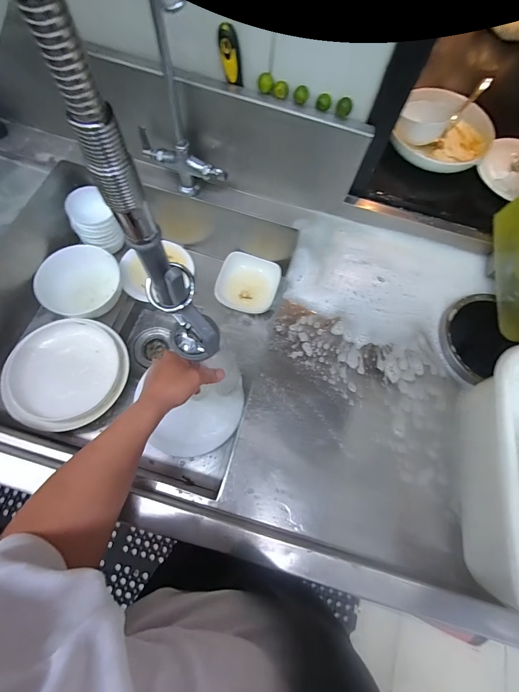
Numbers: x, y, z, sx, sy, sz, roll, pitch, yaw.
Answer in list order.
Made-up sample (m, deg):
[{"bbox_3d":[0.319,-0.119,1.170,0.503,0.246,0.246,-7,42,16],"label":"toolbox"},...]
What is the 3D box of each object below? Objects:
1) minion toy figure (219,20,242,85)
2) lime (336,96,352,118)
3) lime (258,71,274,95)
[{"bbox_3d":[-0.045,-0.466,0.522,0.033,0.086,0.027,1,72,-4],"label":"minion toy figure"},{"bbox_3d":[0.143,-0.406,0.548,0.025,0.026,0.021,11,71,2],"label":"lime"},{"bbox_3d":[0.011,-0.444,0.547,0.025,0.024,0.024,5,71,0],"label":"lime"}]

